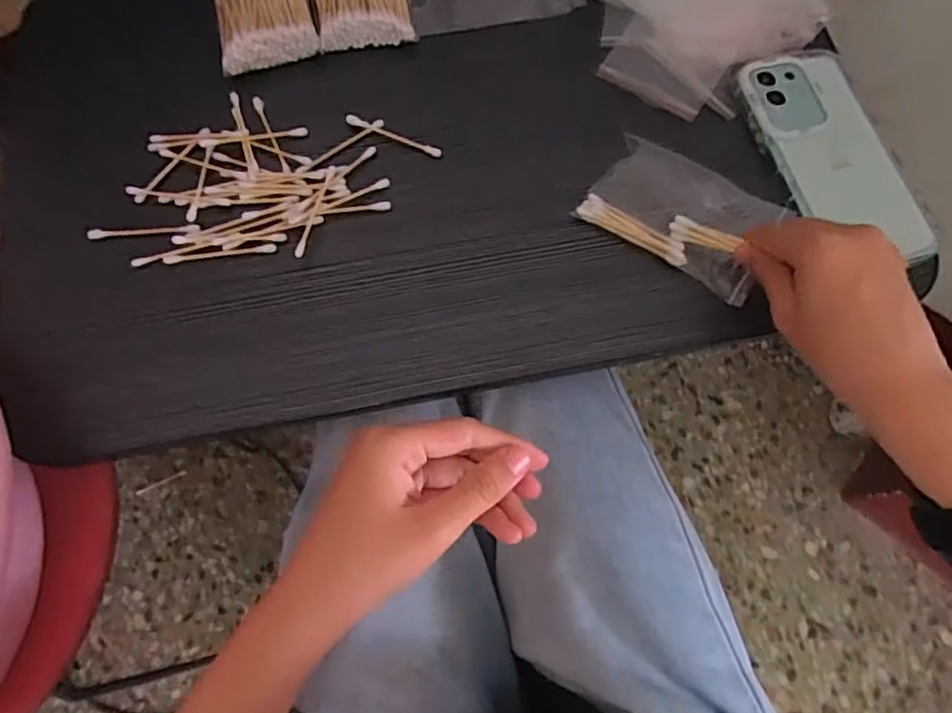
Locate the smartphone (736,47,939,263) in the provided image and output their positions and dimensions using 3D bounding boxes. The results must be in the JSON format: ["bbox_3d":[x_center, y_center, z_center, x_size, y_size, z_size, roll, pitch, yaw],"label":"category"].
[{"bbox_3d":[0.233,-0.138,0.402,0.076,0.007,0.162,-13,71,-3],"label":"smartphone"}]

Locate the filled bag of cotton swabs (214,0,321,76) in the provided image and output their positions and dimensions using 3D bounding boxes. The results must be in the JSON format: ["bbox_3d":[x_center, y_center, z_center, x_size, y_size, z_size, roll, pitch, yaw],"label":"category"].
[{"bbox_3d":[-0.153,-0.250,0.447,0.070,0.028,0.088,-14,71,-4],"label":"filled bag of cotton swabs"}]

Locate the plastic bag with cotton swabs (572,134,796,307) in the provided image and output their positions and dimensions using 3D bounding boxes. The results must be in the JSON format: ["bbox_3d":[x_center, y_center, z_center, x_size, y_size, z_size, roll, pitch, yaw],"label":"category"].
[{"bbox_3d":[0.133,-0.094,0.391,0.113,0.019,0.076,32,75,12],"label":"plastic bag with cotton swabs"}]

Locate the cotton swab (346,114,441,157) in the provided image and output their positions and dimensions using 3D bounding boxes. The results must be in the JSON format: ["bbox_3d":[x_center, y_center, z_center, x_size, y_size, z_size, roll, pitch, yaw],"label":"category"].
[{"bbox_3d":[-0.056,-0.150,0.416,0.069,0.006,0.007,21,73,8],"label":"cotton swab"}]

